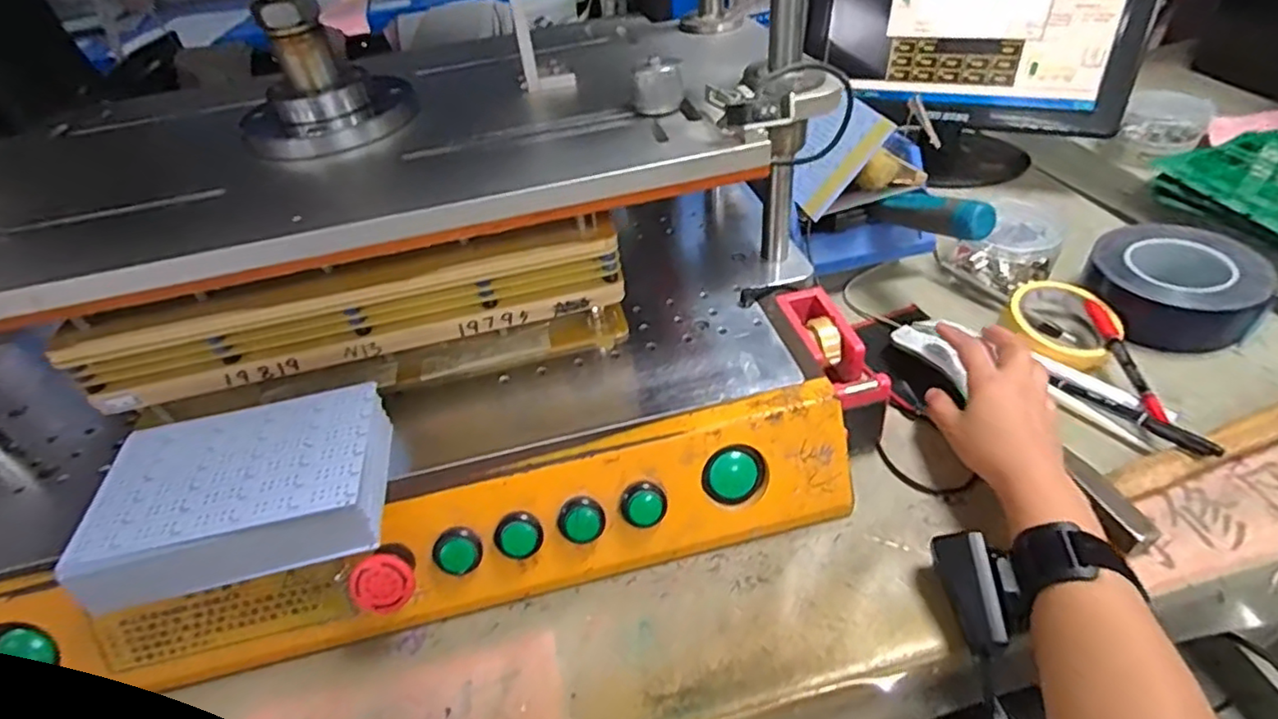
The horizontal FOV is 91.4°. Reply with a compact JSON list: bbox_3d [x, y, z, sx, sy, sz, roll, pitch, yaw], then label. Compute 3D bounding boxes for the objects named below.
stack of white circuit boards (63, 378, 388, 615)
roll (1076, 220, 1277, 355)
[{"bbox_3d":[-0.253,0.083,0.408,0.174,0.041,0.114,-13,43,-6],"label":"stack of white circuit boards"},{"bbox_3d":[0.495,-0.073,0.579,0.132,0.049,0.139,-4,43,4],"label":"roll"}]

